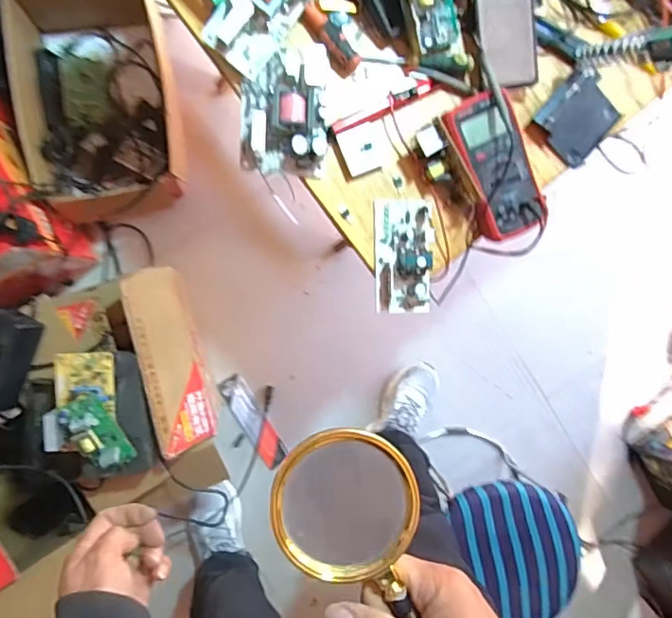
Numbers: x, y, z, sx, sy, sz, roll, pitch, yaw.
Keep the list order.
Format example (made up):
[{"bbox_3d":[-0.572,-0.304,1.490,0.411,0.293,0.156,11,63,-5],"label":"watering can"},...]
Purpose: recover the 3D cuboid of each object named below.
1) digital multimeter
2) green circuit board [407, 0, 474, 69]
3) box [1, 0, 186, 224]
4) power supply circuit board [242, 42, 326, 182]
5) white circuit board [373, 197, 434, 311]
[{"bbox_3d":[0.210,-0.182,0.710,0.094,0.041,0.186,-26,94,-7],"label":"digital multimeter"},{"bbox_3d":[0.122,-0.378,0.687,0.071,0.032,0.154,-26,116,-7],"label":"green circuit board"},{"bbox_3d":[-0.476,-0.416,1.096,0.257,0.170,0.472,-7,92,-8],"label":"box"},{"bbox_3d":[-0.063,-0.254,0.685,0.110,0.045,0.159,1,91,-8],"label":"power supply circuit board"},{"bbox_3d":[0.093,-0.069,0.713,0.077,0.042,0.148,-1,91,-8],"label":"white circuit board"}]

